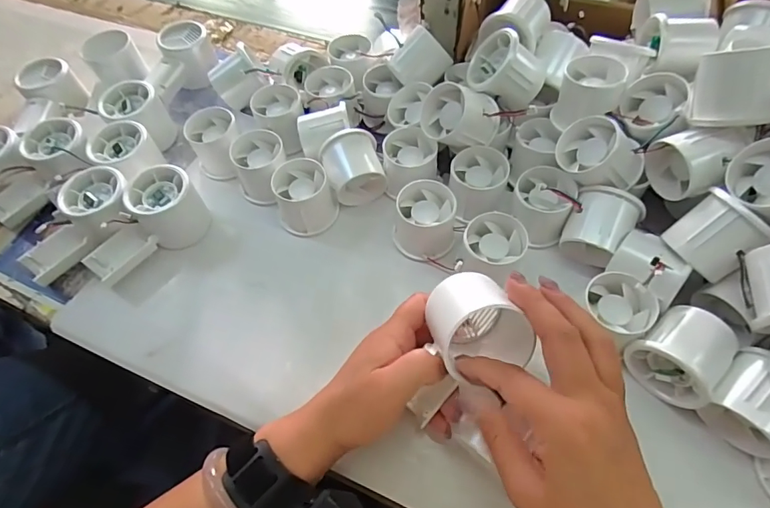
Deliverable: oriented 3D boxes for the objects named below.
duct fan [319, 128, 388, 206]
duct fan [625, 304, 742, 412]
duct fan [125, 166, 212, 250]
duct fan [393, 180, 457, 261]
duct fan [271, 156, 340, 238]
[{"bbox_3d":[-0.031,-0.083,0.446,0.053,0.051,0.050,-17,60,-7],"label":"duct fan"},{"bbox_3d":[0.216,0.074,0.333,0.054,0.043,0.055,-35,64,-16],"label":"duct fan"},{"bbox_3d":[-0.202,-0.043,0.432,0.057,0.060,0.049,-33,63,-15],"label":"duct fan"},{"bbox_3d":[0.035,-0.029,0.414,0.054,0.050,0.053,7,60,7],"label":"duct fan"},{"bbox_3d":[-0.076,-0.055,0.438,0.055,0.045,0.060,-1,59,2],"label":"duct fan"}]

